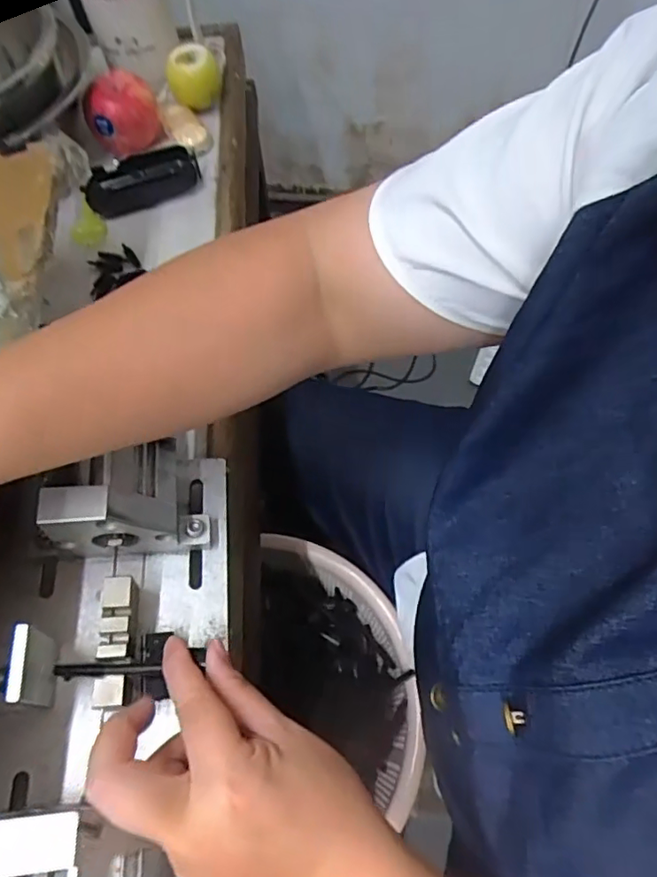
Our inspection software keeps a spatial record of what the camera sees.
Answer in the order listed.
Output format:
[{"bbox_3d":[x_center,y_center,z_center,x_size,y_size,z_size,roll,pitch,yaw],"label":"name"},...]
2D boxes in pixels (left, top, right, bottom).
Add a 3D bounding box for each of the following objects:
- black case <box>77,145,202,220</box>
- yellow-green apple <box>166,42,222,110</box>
[{"bbox_3d":[-0.186,-0.258,0.571,0.110,0.029,0.061,-11,62,-4],"label":"black case"},{"bbox_3d":[-0.145,-0.389,0.611,0.056,0.049,0.050,-13,62,-5],"label":"yellow-green apple"}]

